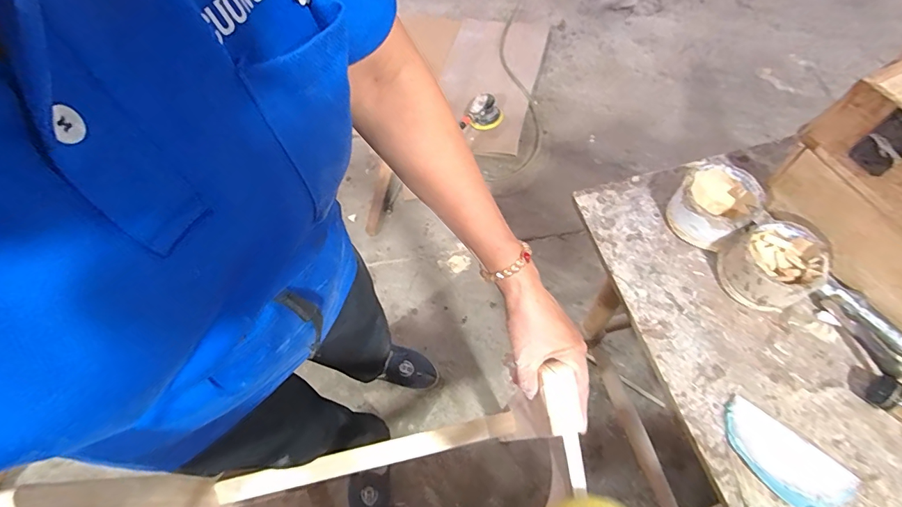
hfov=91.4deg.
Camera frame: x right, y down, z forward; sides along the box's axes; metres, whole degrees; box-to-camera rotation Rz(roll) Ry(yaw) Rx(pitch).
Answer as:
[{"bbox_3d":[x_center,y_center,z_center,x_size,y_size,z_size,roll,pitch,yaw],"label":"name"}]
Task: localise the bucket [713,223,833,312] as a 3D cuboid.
[{"bbox_3d":[0.347,0.012,0.481,0.080,0.061,0.088,-1,58,2],"label":"bucket"}]

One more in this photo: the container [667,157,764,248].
[{"bbox_3d":[0.307,-0.054,0.519,0.088,0.063,0.081,-33,61,-16],"label":"container"}]

